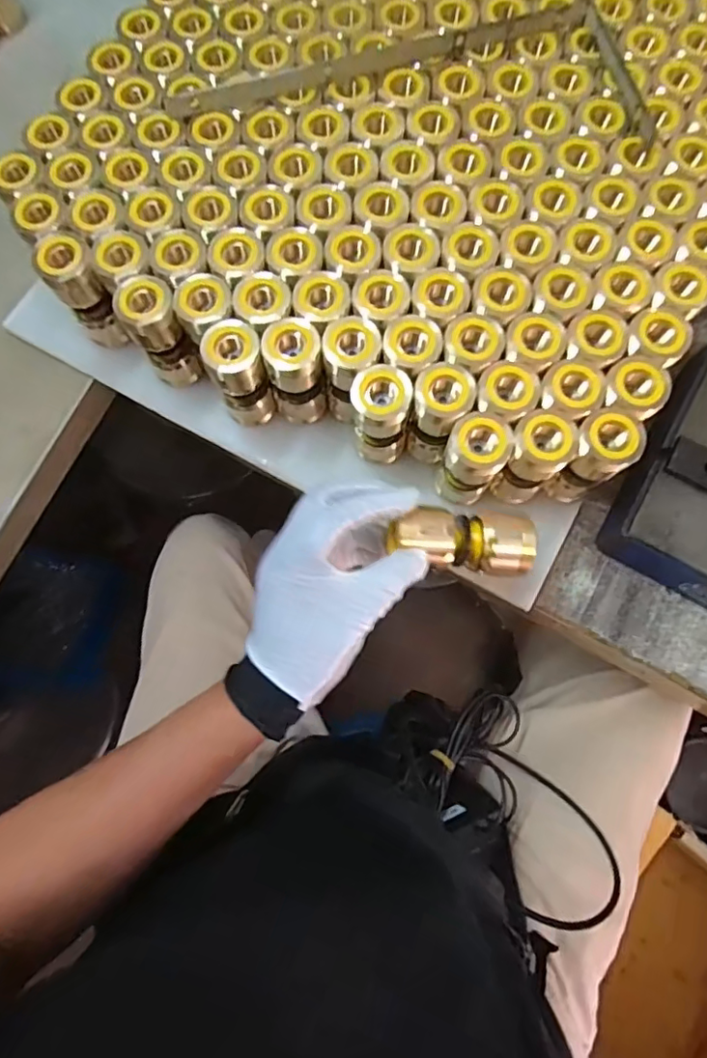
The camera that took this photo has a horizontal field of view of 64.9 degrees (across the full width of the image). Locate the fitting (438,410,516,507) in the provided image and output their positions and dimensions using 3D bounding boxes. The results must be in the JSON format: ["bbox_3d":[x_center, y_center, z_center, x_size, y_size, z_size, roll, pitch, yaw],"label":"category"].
[{"bbox_3d":[0.086,-0.047,0.407,0.040,0.099,0.043,0,75,2],"label":"fitting"}]

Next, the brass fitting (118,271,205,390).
[{"bbox_3d":[-0.148,-0.149,0.433,0.038,0.102,0.041,0,75,2],"label":"brass fitting"}]

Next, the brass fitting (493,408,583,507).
[{"bbox_3d":[0.129,-0.050,0.405,0.041,0.092,0.049,33,78,10],"label":"brass fitting"}]

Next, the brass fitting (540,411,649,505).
[{"bbox_3d":[0.174,-0.051,0.404,0.049,0.101,0.041,-41,77,-9],"label":"brass fitting"}]

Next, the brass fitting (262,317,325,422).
[{"bbox_3d":[-0.043,-0.115,0.422,0.039,0.103,0.032,-11,75,-1],"label":"brass fitting"}]

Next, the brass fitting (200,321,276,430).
[{"bbox_3d":[-0.083,-0.113,0.422,0.037,0.103,0.032,-34,77,-7],"label":"brass fitting"}]

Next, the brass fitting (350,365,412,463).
[{"bbox_3d":[0.020,-0.080,0.413,0.038,0.101,0.032,13,76,5],"label":"brass fitting"}]

